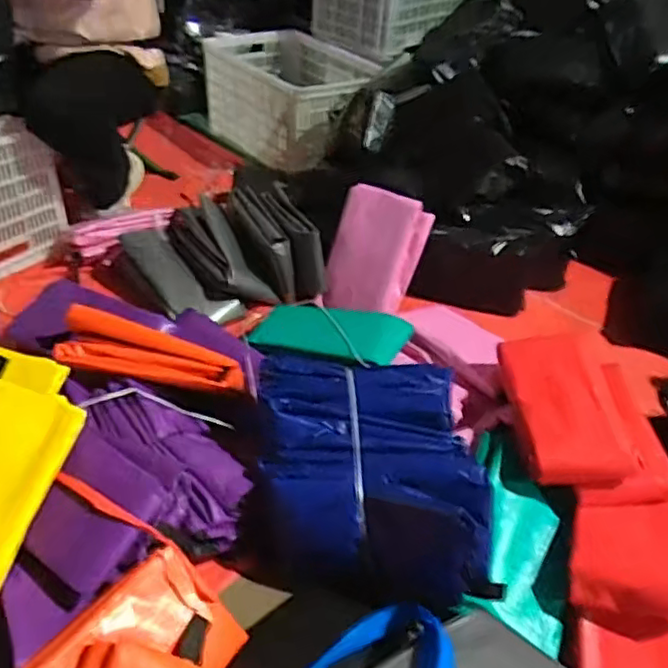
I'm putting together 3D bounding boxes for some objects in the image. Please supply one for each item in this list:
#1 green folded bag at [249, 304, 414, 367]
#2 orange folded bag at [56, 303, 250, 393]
[{"bbox_3d":[-0.016,-0.004,1.324,0.338,0.037,0.180,10,35,33],"label":"green folded bag"},{"bbox_3d":[-0.302,0.031,1.065,0.305,0.083,0.079,7,38,1],"label":"orange folded bag"}]

